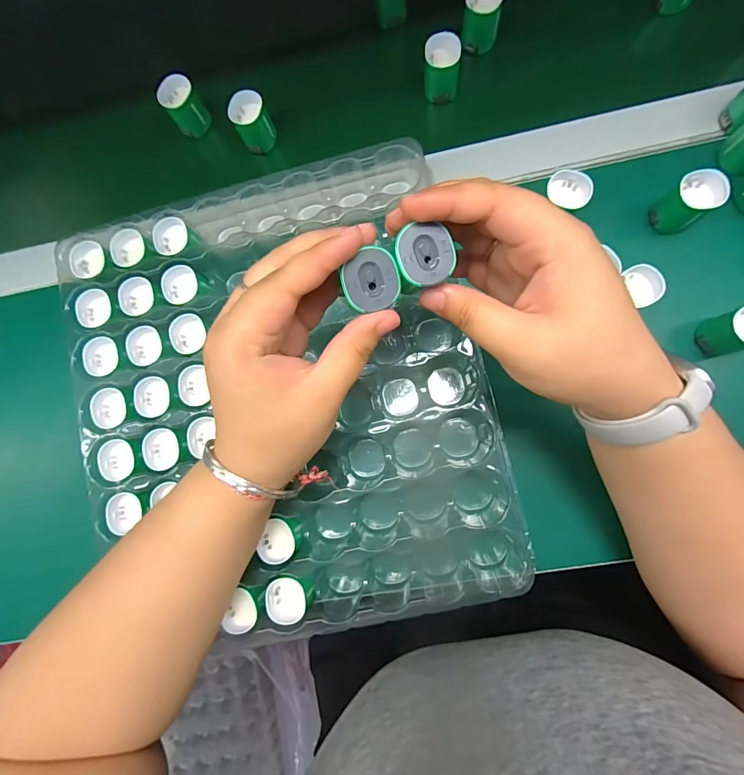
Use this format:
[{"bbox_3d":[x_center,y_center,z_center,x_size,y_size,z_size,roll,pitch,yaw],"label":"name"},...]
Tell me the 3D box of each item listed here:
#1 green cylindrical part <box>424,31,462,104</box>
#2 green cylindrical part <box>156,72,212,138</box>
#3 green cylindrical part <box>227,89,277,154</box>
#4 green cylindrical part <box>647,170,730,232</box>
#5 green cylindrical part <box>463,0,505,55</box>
[{"bbox_3d":[0.057,-0.261,0.322,0.028,0.034,0.029,0,86,4],"label":"green cylindrical part"},{"bbox_3d":[-0.163,-0.246,0.343,0.032,0.033,0.031,0,86,4],"label":"green cylindrical part"},{"bbox_3d":[-0.101,-0.226,0.336,0.030,0.038,0.031,0,86,4],"label":"green cylindrical part"},{"bbox_3d":[0.225,-0.132,0.284,0.034,0.037,0.029,-33,84,1],"label":"green cylindrical part"},{"bbox_3d":[0.091,-0.306,0.324,0.029,0.034,0.032,4,86,5],"label":"green cylindrical part"}]

